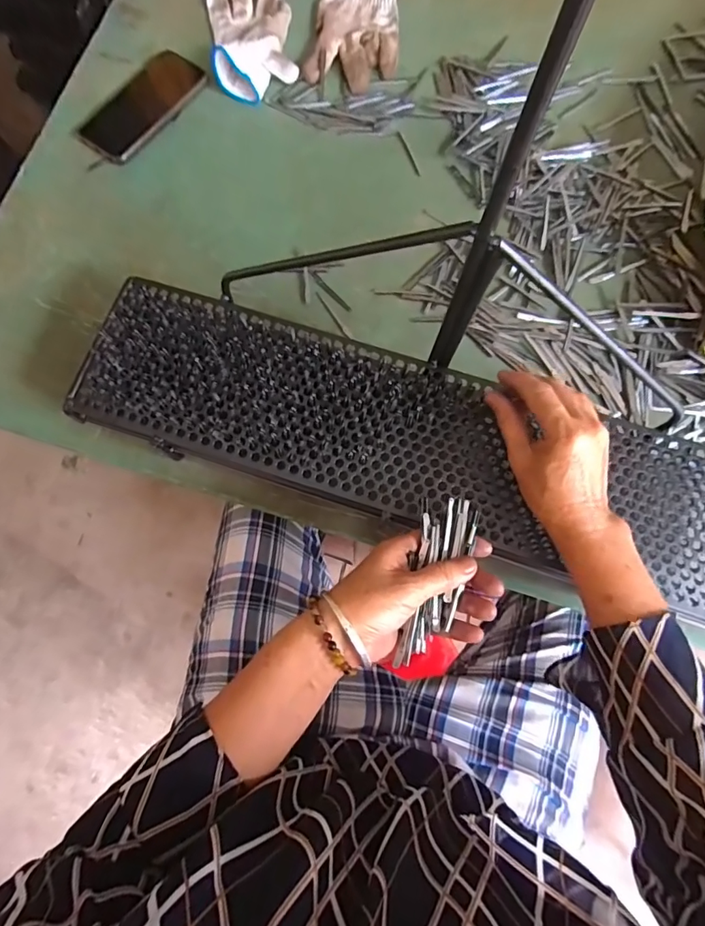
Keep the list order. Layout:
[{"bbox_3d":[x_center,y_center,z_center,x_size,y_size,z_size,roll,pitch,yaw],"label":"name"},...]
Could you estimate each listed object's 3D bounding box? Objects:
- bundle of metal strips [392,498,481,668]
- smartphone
[{"bbox_3d":[0.062,0.089,0.354,0.043,0.038,0.130,18,76,5],"label":"bundle of metal strips"},{"bbox_3d":[-0.256,-0.438,0.566,0.072,0.015,0.165,35,80,8],"label":"smartphone"}]

